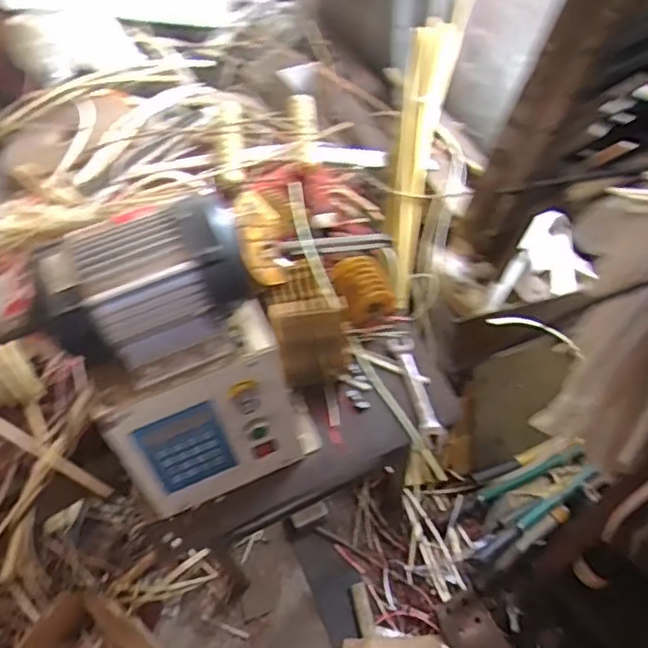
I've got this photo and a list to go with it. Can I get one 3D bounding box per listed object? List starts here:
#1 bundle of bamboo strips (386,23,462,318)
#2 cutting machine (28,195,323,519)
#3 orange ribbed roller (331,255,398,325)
[{"bbox_3d":[0.201,-0.359,1.368,0.108,0.088,0.586,9,103,10],"label":"bundle of bamboo strips"},{"bbox_3d":[-0.171,0.057,0.746,0.255,0.350,0.226,-20,57,-10],"label":"cutting machine"},{"bbox_3d":[0.055,-0.061,0.959,0.082,0.061,0.122,-26,59,-13],"label":"orange ribbed roller"}]

